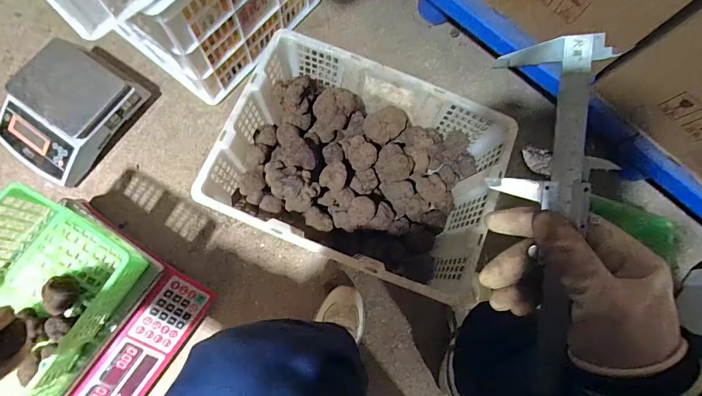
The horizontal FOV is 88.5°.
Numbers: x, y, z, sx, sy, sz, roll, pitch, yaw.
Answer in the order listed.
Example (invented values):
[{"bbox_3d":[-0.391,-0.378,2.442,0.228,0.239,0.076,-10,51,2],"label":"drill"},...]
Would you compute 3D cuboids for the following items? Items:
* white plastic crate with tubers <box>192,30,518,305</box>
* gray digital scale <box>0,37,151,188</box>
[{"bbox_3d":[0.013,-0.060,0.674,0.436,0.164,0.336,22,77,1],"label":"white plastic crate with tubers"},{"bbox_3d":[-0.562,-0.170,0.715,0.192,0.097,0.253,34,77,4],"label":"gray digital scale"}]

